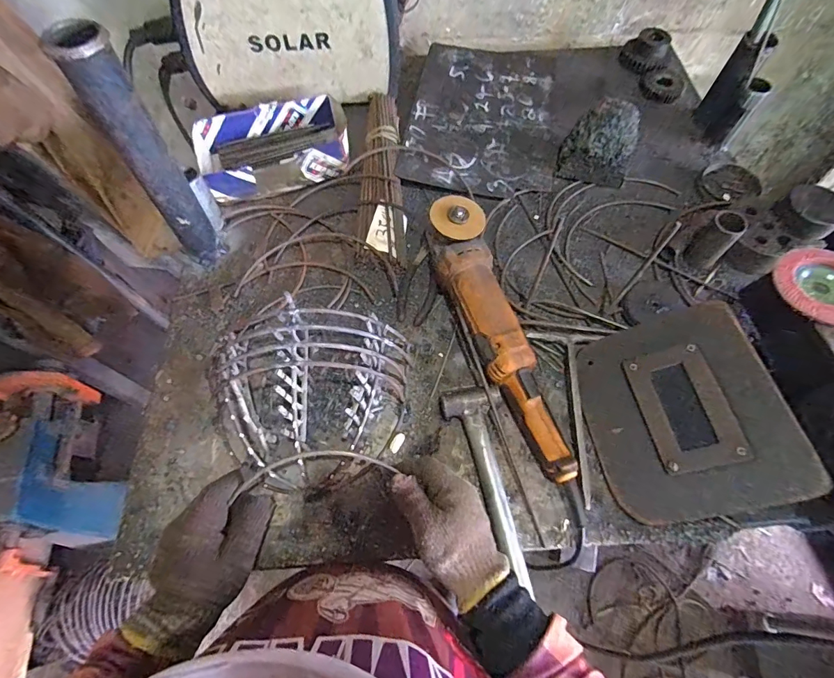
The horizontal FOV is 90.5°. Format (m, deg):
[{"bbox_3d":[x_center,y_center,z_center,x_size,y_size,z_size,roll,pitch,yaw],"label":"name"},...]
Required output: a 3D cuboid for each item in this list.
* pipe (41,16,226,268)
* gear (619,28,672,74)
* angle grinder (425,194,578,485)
[{"bbox_3d":[-0.312,-0.200,0.498,0.050,0.295,0.050,-37,71,-19],"label":"pipe"},{"bbox_3d":[0.450,-0.561,0.804,0.090,0.039,0.099,0,66,0],"label":"gear"},{"bbox_3d":[0.096,-0.009,0.523,0.083,0.089,0.379,-16,67,-7],"label":"angle grinder"}]

